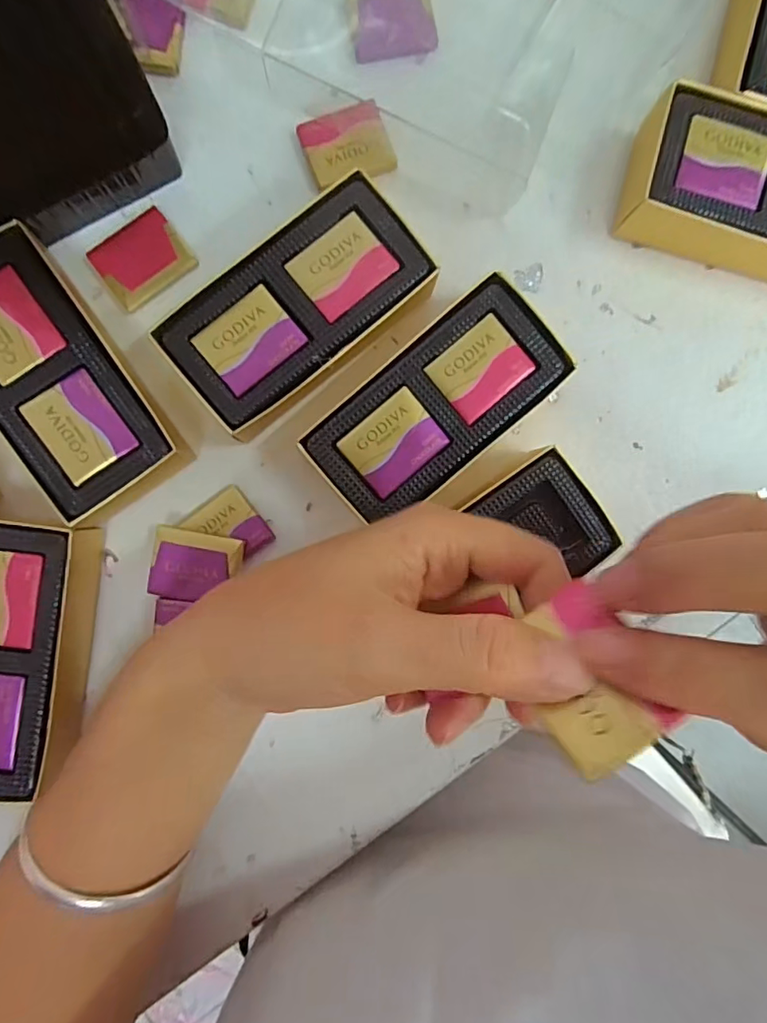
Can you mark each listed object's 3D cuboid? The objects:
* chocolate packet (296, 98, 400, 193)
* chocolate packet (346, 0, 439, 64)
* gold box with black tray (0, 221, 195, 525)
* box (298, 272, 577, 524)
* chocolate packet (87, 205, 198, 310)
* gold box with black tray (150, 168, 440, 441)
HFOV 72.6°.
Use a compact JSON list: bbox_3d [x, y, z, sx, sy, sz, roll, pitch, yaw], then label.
[{"bbox_3d":[-0.016,-0.171,0.244,0.040,0.009,0.029,-17,92,-3],"label":"chocolate packet"},{"bbox_3d":[0.004,-0.233,0.246,0.040,0.004,0.035,-14,92,-3],"label":"chocolate packet"},{"bbox_3d":[-0.141,-0.056,0.227,0.054,0.031,0.116,-32,93,-3],"label":"gold box with black tray"},{"bbox_3d":[0.023,-0.046,0.238,0.113,0.032,0.054,-40,93,-2],"label":"box"},{"bbox_3d":[-0.112,-0.117,0.242,0.040,0.006,0.032,-38,93,-2],"label":"chocolate packet"},{"bbox_3d":[-0.036,-0.087,0.235,0.112,0.031,0.058,-39,93,-2],"label":"gold box with black tray"}]

